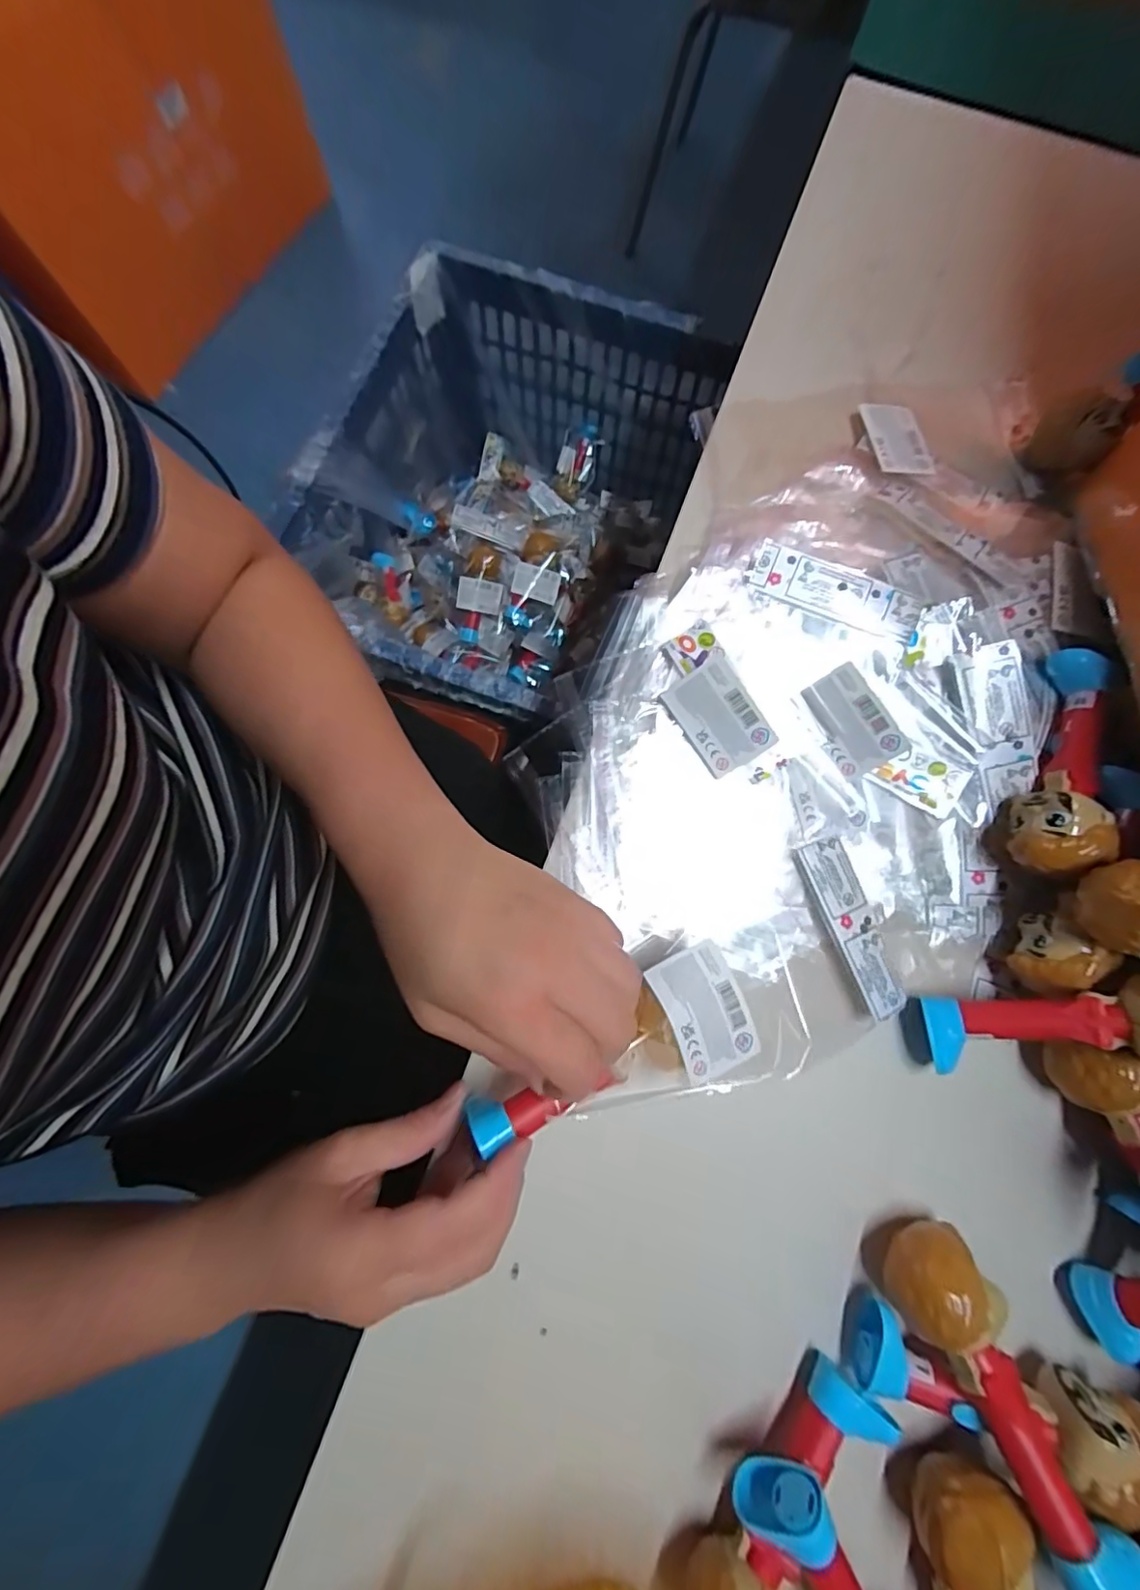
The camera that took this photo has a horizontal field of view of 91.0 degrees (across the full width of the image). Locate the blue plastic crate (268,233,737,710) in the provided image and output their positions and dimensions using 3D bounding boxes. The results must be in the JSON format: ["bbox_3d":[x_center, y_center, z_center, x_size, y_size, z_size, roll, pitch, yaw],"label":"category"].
[{"bbox_3d":[-0.102,-0.421,0.893,0.464,0.285,0.623,22,79,4],"label":"blue plastic crate"}]

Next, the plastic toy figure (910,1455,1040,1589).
[{"bbox_3d":[0.175,0.353,0.234,0.038,0.034,0.107,-1,78,-1],"label":"plastic toy figure"}]

